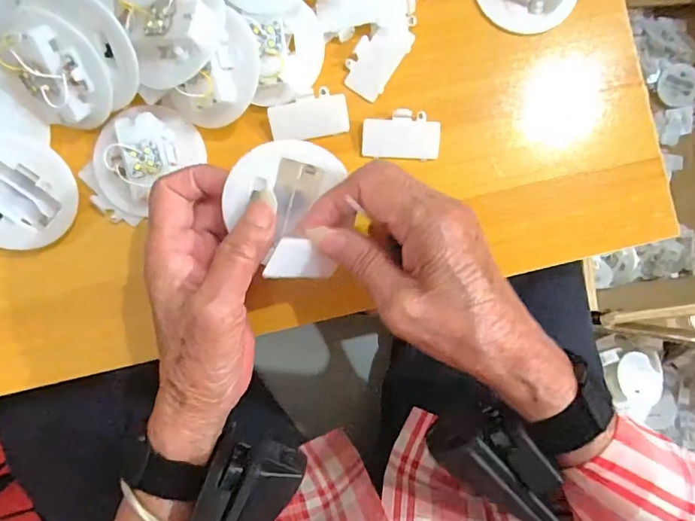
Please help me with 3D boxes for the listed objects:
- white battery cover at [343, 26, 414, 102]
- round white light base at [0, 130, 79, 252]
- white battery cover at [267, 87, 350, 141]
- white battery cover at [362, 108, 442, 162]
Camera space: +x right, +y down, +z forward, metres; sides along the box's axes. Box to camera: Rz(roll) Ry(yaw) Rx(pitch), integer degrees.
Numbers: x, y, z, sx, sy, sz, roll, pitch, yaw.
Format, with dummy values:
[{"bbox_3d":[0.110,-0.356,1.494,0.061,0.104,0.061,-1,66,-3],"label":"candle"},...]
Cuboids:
[{"bbox_3d":[0.018,-0.125,0.297,0.027,0.007,0.046,34,88,-2],"label":"white battery cover"},{"bbox_3d":[-0.195,-0.040,0.281,0.065,0.018,0.065,-3,106,-10],"label":"round white light base"},{"bbox_3d":[-0.024,-0.088,0.292,0.048,0.004,0.027,-12,120,-5],"label":"white battery cover"},{"bbox_3d":[0.034,-0.078,0.297,0.048,0.007,0.029,2,89,-3],"label":"white battery cover"}]

